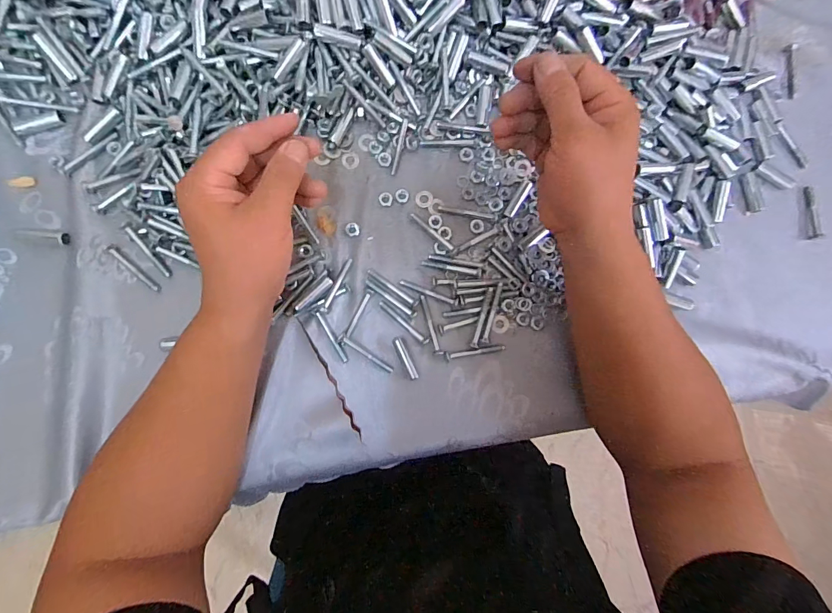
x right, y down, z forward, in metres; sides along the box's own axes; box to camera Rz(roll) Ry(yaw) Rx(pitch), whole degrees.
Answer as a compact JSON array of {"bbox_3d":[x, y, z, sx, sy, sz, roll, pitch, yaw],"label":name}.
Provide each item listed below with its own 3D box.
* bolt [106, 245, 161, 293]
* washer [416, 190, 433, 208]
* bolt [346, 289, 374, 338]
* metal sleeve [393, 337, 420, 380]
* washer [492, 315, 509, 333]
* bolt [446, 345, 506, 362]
[{"bbox_3d":[-0.246,-0.034,0.351,0.057,0.004,0.009,41,84,0],"label":"bolt"},{"bbox_3d":[0.007,-0.101,0.379,0.015,0.004,0.017,32,84,-1],"label":"washer"},{"bbox_3d":[-0.051,0.006,0.361,0.006,0.004,0.047,28,84,-1],"label":"bolt"},{"bbox_3d":[-0.008,0.046,0.360,0.009,0.007,0.040,-25,87,-5],"label":"metal sleeve"},{"bbox_3d":[0.078,0.016,0.371,0.017,0.004,0.016,1,81,-8],"label":"washer"},{"bbox_3d":[0.054,0.042,0.366,0.056,0.005,0.010,-6,86,-4],"label":"bolt"}]

